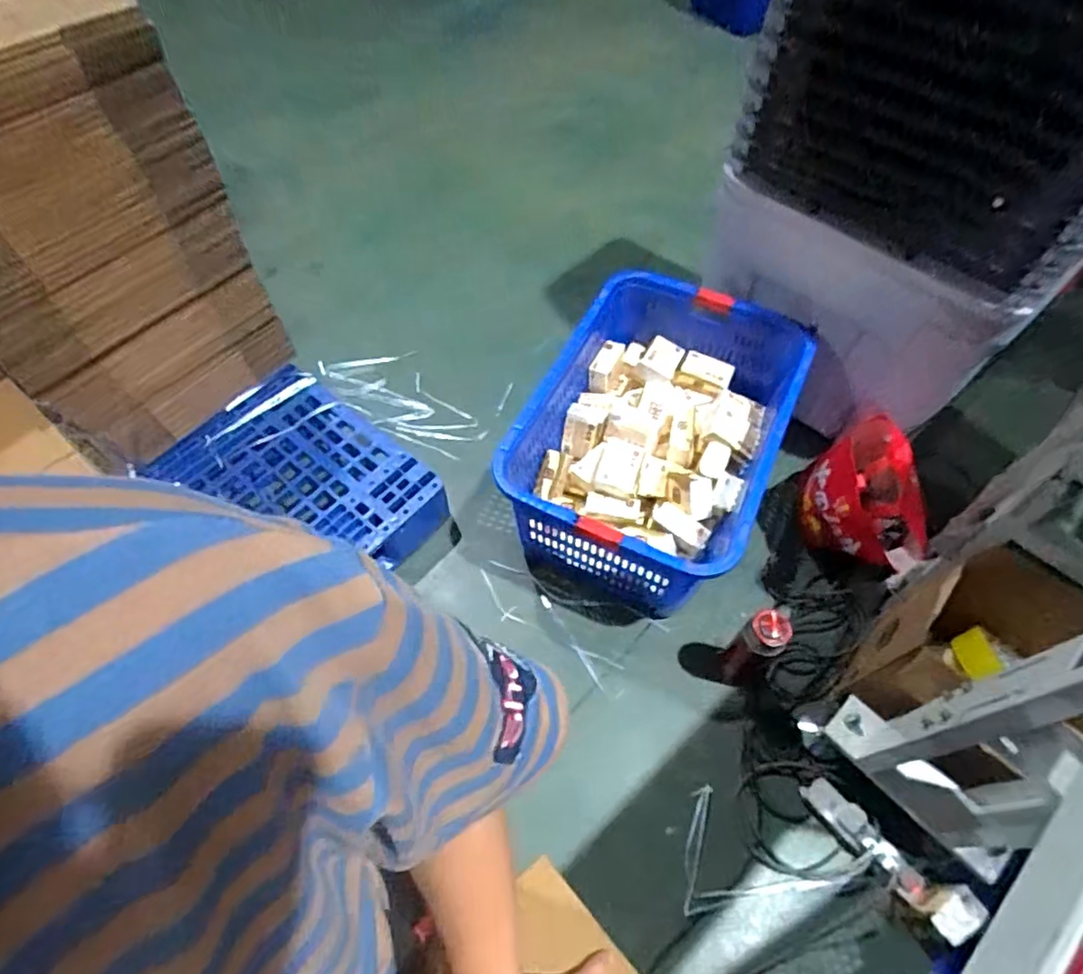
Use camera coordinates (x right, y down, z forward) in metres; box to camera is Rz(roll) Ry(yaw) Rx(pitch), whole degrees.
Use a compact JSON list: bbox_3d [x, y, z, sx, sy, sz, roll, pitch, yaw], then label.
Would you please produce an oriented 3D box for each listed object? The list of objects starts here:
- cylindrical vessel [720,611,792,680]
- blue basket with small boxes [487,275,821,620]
[{"bbox_3d":[0.417,0.315,1.210,0.093,0.276,0.077,-37,66,-20],"label":"cylindrical vessel"},{"bbox_3d":[0.257,-0.087,1.440,0.511,0.376,0.702,26,62,14],"label":"blue basket with small boxes"}]

